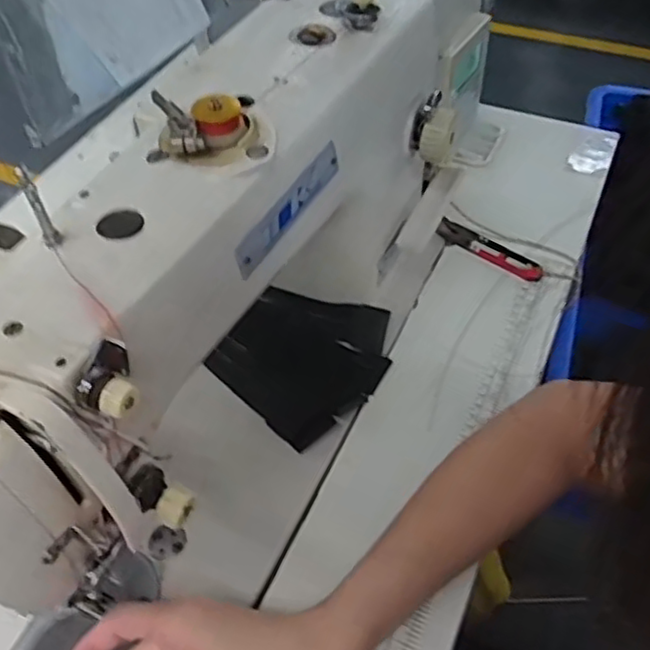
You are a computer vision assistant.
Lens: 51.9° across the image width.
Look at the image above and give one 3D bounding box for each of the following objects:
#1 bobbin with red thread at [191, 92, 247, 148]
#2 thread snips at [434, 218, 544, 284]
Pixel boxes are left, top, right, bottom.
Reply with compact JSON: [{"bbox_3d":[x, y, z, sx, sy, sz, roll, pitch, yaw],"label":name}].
[{"bbox_3d":[-0.053,-0.105,0.339,0.025,0.018,0.025,-11,50,-7],"label":"bobbin with red thread"},{"bbox_3d":[0.145,-0.068,0.593,0.102,0.008,0.020,33,58,26],"label":"thread snips"}]

